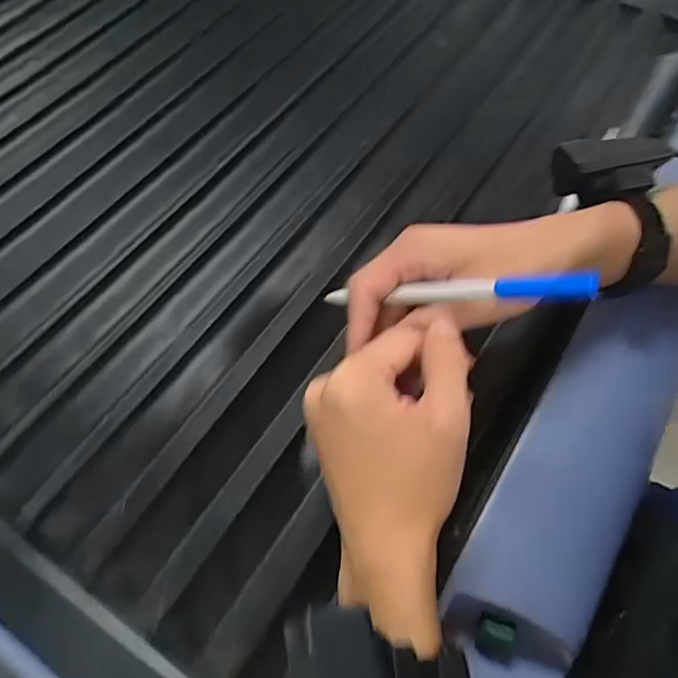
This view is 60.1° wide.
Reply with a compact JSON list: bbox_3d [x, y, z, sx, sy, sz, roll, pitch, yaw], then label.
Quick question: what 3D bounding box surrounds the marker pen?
[{"bbox_3d":[0.055,-0.024,0.315,0.159,0.011,0.010,1,49,43],"label":"marker pen"}]

